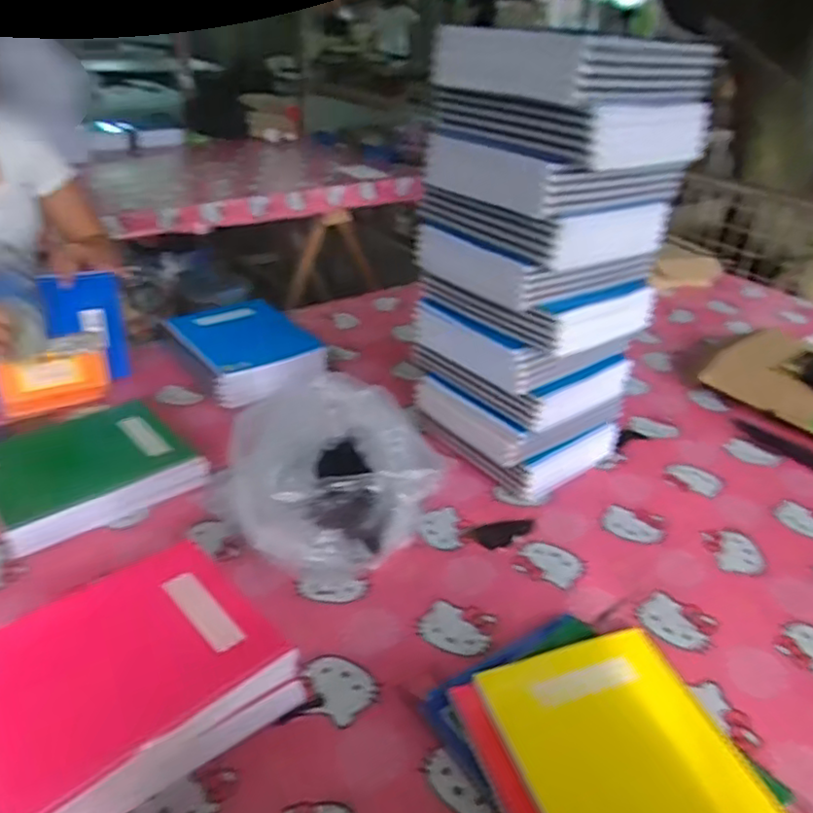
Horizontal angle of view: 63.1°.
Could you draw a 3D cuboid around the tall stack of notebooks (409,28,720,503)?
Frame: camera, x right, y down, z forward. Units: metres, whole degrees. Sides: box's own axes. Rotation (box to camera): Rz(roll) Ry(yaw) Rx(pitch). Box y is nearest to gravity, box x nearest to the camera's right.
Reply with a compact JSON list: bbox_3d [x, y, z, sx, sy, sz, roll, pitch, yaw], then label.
[{"bbox_3d":[0.174,-0.165,0.896,0.251,0.568,0.242,-16,36,-30],"label":"tall stack of notebooks"}]

